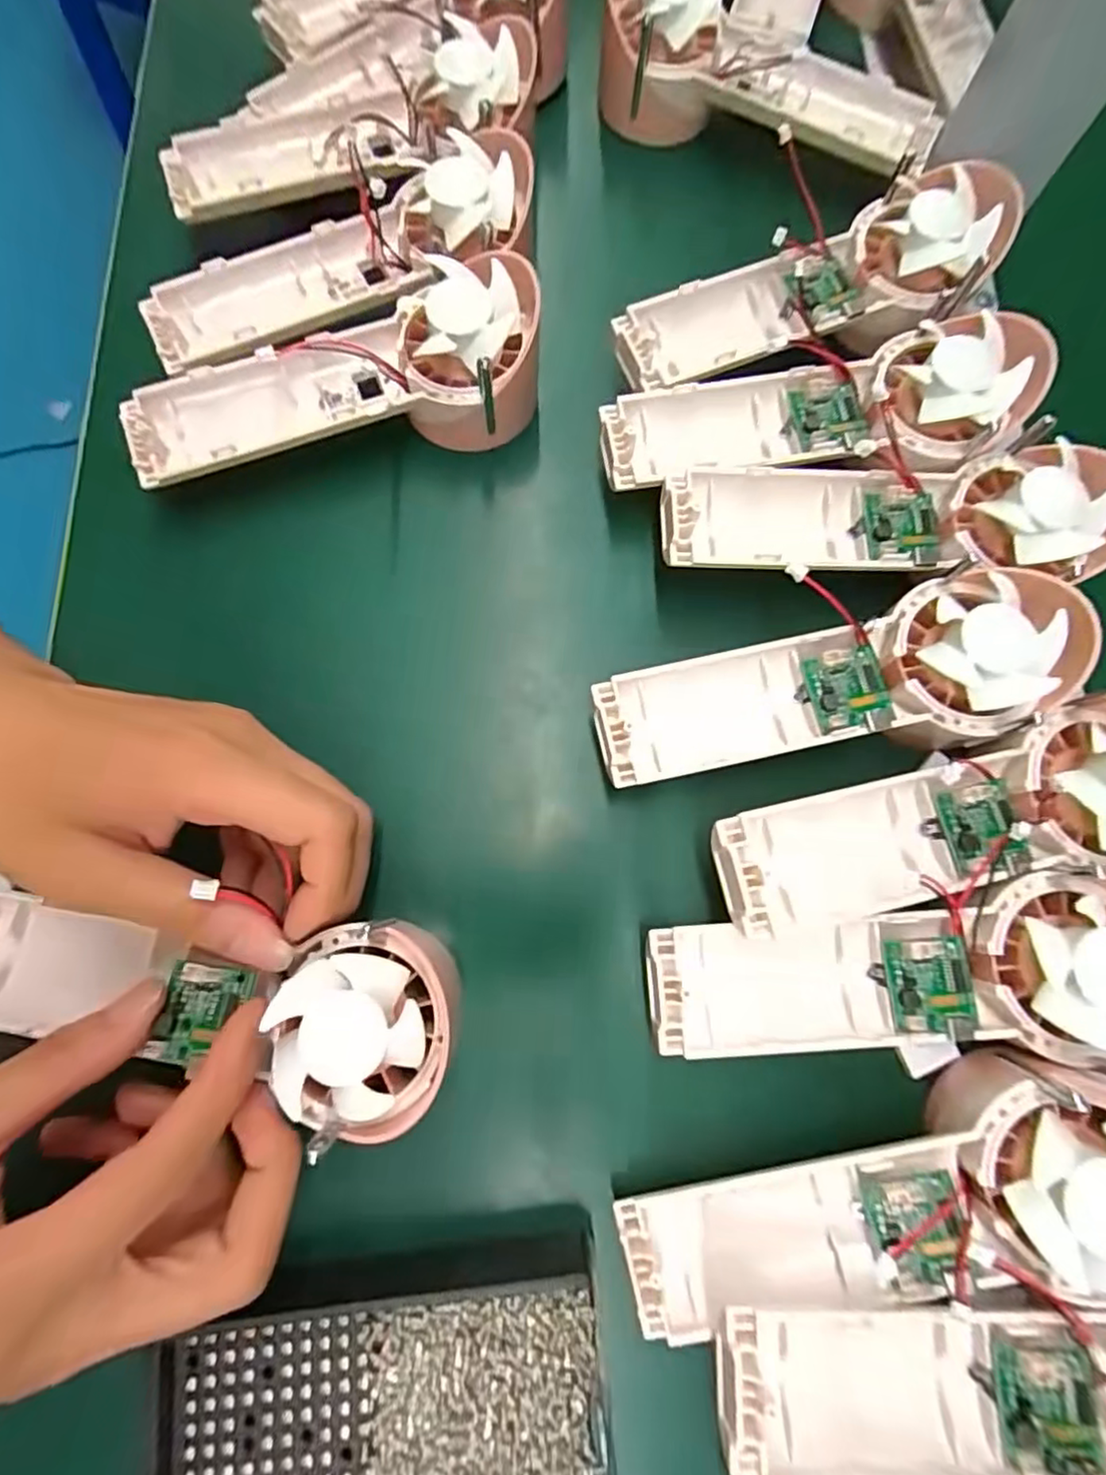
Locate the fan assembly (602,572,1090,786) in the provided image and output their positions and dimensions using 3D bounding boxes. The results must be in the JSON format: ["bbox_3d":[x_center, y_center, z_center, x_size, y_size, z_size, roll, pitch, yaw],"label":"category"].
[{"bbox_3d":[0.105,-0.017,0.236,0.177,0.035,0.062,-15,79,-4],"label":"fan assembly"}]

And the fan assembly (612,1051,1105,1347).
[{"bbox_3d":[0.113,0.153,0.208,0.176,0.039,0.054,-19,79,8],"label":"fan assembly"}]

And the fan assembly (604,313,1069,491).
[{"bbox_3d":[0.110,-0.132,0.262,0.174,0.038,0.059,-12,79,-4],"label":"fan assembly"}]

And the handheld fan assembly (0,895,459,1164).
[{"bbox_3d":[-0.120,0.089,0.207,0.171,0.030,0.063,5,78,7],"label":"handheld fan assembly"}]

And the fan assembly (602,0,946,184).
[{"bbox_3d":[0.110,-0.334,0.316,0.171,0.047,0.078,25,79,4],"label":"fan assembly"}]

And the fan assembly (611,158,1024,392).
[{"bbox_3d":[0.114,-0.194,0.279,0.171,0.045,0.061,-27,80,-7],"label":"fan assembly"}]

